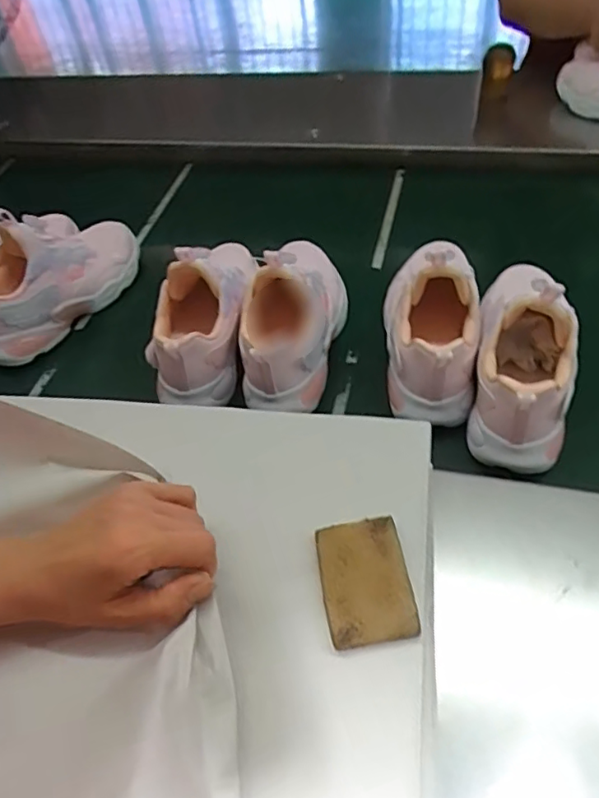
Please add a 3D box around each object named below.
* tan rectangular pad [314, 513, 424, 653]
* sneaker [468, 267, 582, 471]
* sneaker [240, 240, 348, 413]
[{"bbox_3d":[0.039,0.106,0.340,0.050,0.006,0.072,-9,51,-1],"label":"tan rectangular pad"},{"bbox_3d":[0.181,-0.020,0.459,0.075,0.097,0.155,6,86,10],"label":"sneaker"},{"bbox_3d":[0.002,-0.097,0.558,0.084,0.105,0.212,10,53,13],"label":"sneaker"}]

